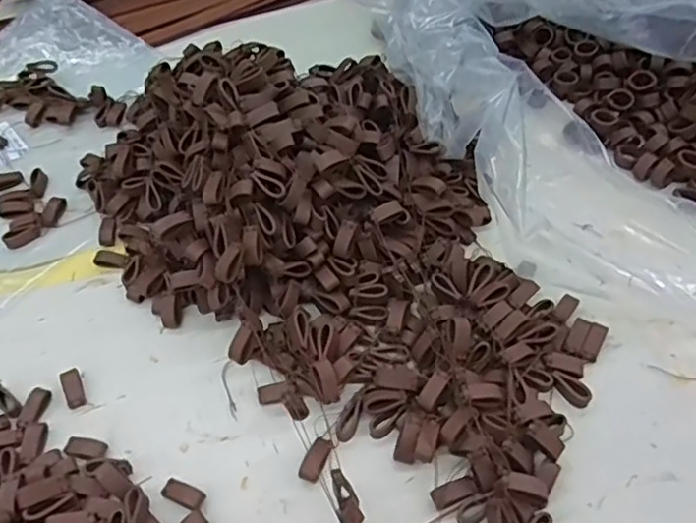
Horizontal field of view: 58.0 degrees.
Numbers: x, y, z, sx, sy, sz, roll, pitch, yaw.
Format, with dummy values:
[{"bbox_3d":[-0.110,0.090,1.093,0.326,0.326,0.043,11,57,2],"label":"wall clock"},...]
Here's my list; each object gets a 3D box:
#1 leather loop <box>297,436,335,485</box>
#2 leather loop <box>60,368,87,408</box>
[{"bbox_3d":[-0.016,0.100,0.322,0.011,0.004,0.024,19,56,16],"label":"leather loop"},{"bbox_3d":[-0.159,0.074,0.364,0.010,0.006,0.023,-21,67,-13],"label":"leather loop"}]

